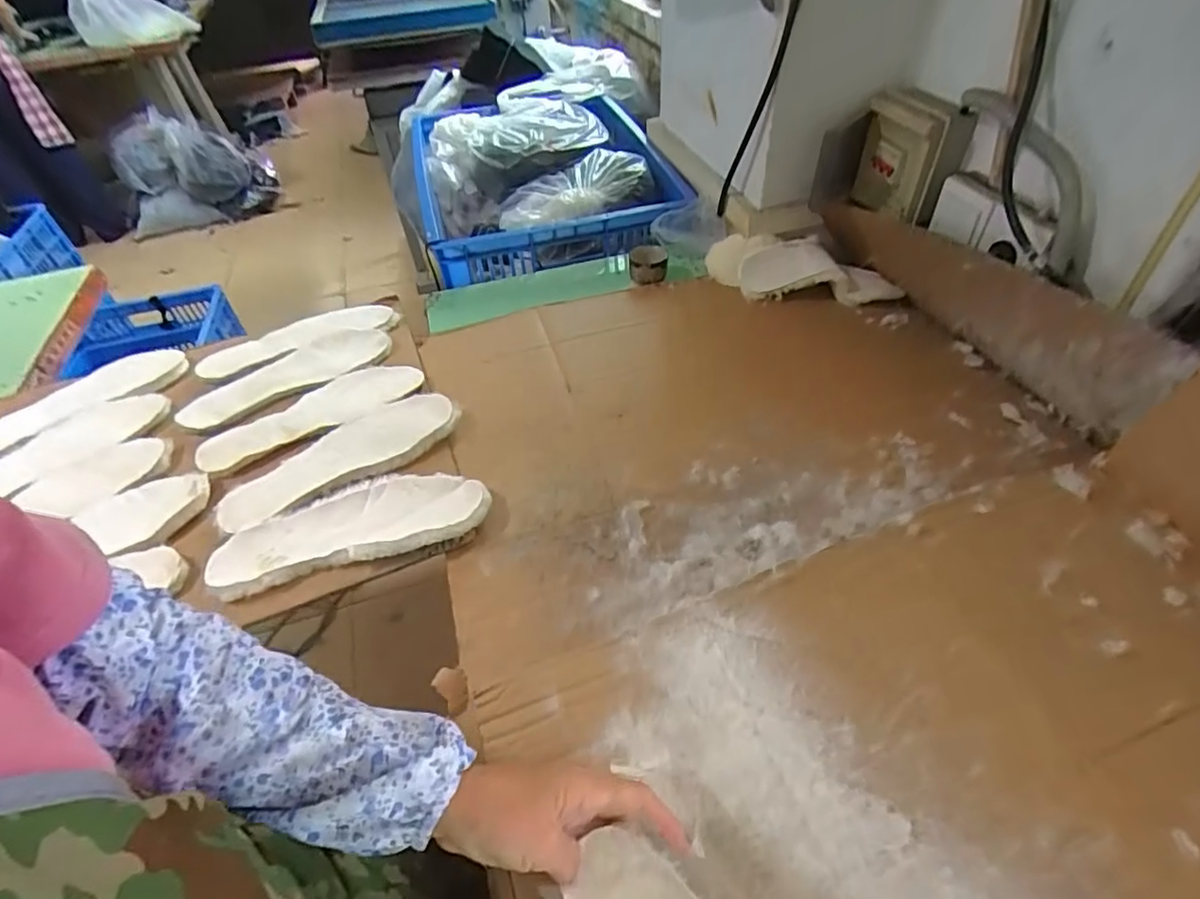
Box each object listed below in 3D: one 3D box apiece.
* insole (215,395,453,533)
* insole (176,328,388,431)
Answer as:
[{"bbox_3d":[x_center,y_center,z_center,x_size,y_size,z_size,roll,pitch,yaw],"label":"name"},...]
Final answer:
[{"bbox_3d":[-0.308,0.007,0.687,0.275,0.017,0.081,-32,53,-22],"label":"insole"},{"bbox_3d":[-0.434,-0.109,0.806,0.277,0.014,0.099,-29,52,-20],"label":"insole"}]

